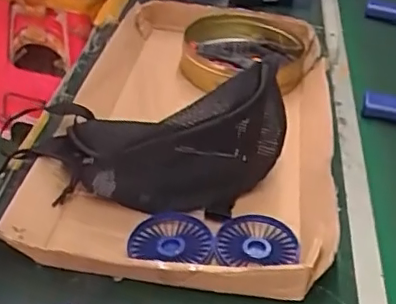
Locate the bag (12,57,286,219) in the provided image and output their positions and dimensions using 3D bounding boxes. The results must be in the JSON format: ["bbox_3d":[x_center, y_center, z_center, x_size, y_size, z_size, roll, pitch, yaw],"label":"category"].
[{"bbox_3d":[-0.041,-0.011,0.656,0.285,0.125,0.126,2,37,-2],"label":"bag"}]

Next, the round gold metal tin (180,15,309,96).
[{"bbox_3d":[0.072,-0.157,0.911,0.196,0.048,0.182,-1,37,-5],"label":"round gold metal tin"}]

